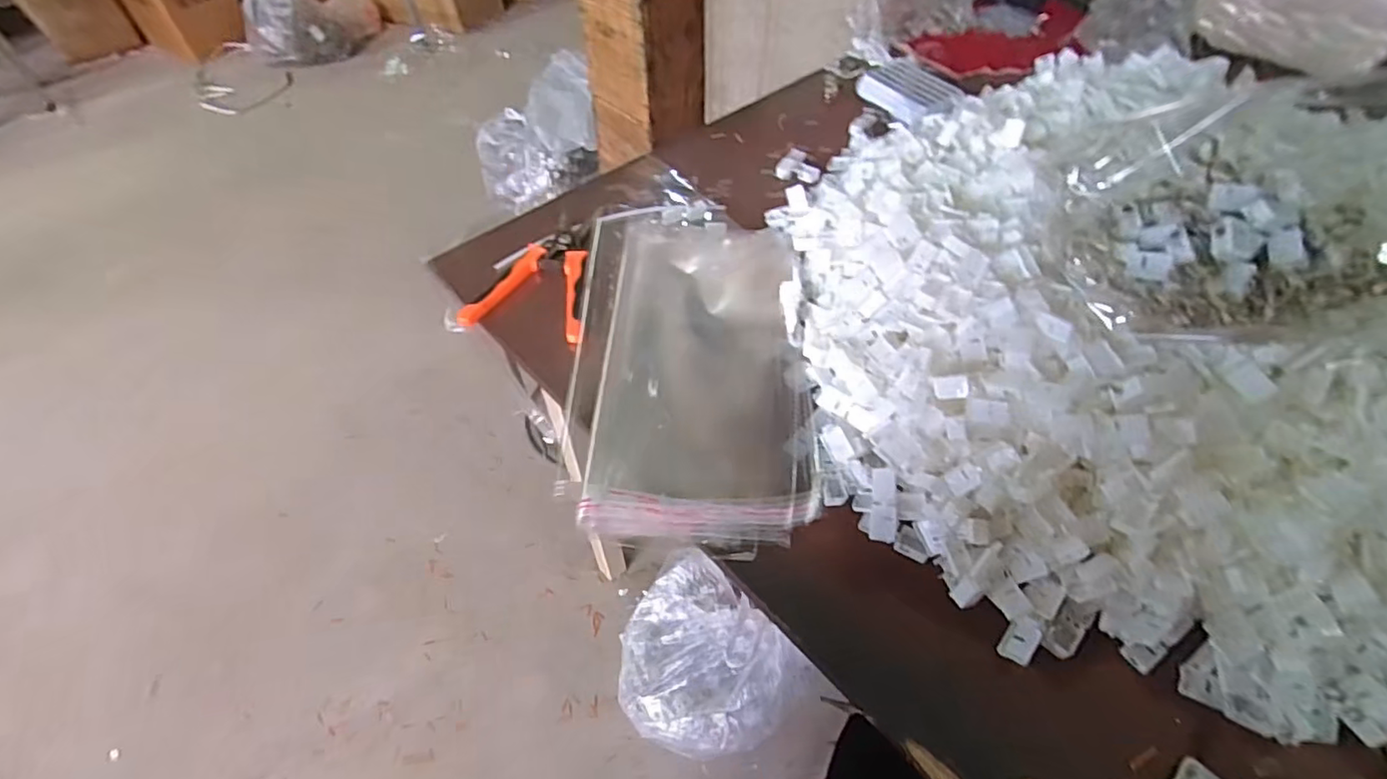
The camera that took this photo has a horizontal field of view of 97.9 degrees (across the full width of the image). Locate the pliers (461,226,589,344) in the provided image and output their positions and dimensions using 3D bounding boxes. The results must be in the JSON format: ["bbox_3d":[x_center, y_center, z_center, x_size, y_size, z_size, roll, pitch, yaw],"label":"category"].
[{"bbox_3d":[-0.176,-0.116,0.645,0.125,0.019,0.183,-3,52,-1],"label":"pliers"}]

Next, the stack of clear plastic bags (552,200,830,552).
[{"bbox_3d":[-0.004,-0.049,0.592,0.213,0.032,0.418,-1,52,1],"label":"stack of clear plastic bags"}]

